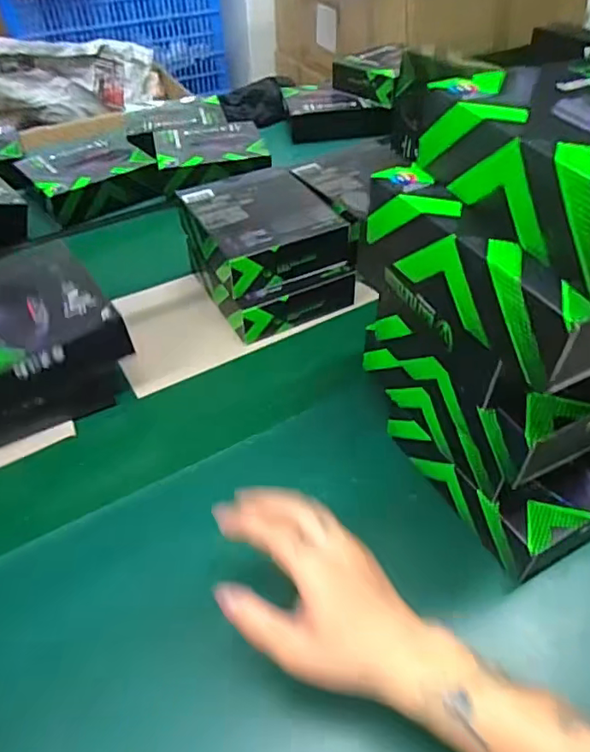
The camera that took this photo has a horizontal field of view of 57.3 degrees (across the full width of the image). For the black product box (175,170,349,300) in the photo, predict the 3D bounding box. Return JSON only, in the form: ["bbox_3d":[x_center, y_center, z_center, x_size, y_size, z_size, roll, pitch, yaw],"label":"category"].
[{"bbox_3d":[-0.045,-0.190,0.686,0.156,0.052,0.178,-22,50,-19],"label":"black product box"}]

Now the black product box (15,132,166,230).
[{"bbox_3d":[-0.342,-0.332,0.894,0.197,0.067,0.159,-23,51,-20],"label":"black product box"}]

